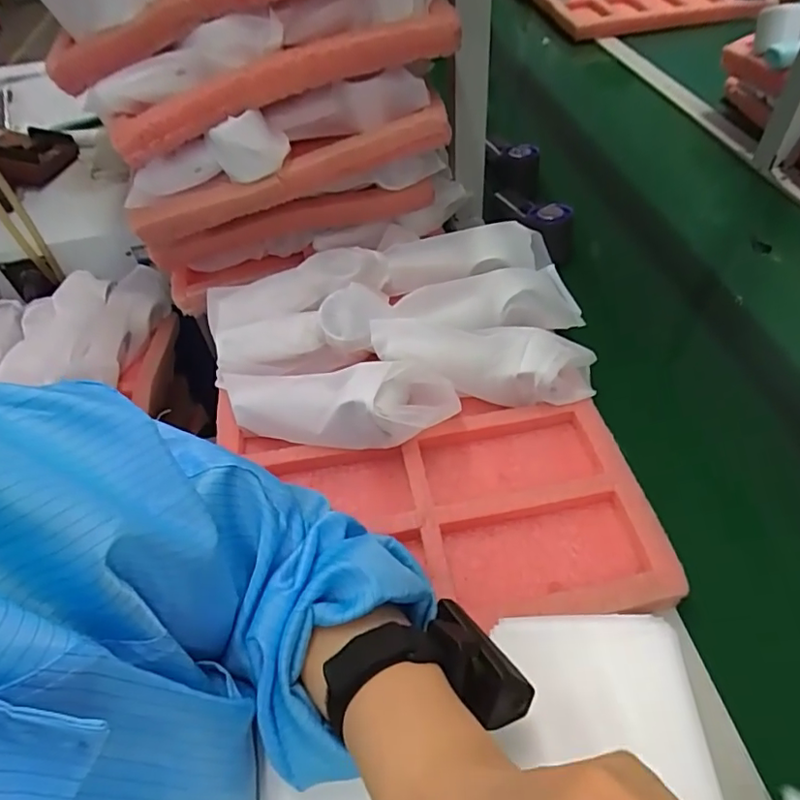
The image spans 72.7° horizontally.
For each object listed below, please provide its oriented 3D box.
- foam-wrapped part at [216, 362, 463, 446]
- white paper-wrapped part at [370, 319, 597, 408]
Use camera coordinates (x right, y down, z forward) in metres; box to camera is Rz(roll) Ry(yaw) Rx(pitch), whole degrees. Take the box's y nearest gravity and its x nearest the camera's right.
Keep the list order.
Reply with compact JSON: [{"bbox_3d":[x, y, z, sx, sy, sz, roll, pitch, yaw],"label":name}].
[{"bbox_3d":[-0.063,0.003,0.474,0.216,0.061,0.065,3,50,8],"label":"foam-wrapped part"},{"bbox_3d":[0.074,-0.037,0.497,0.200,0.049,0.060,5,51,9],"label":"white paper-wrapped part"}]

